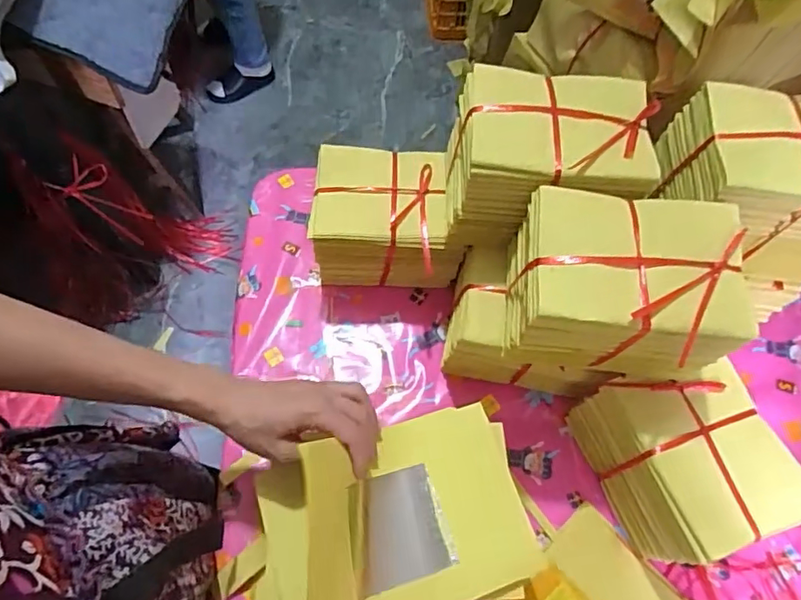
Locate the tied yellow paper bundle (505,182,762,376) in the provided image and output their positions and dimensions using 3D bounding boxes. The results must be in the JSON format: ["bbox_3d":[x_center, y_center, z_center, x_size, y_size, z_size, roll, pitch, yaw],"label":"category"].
[{"bbox_3d":[0.180,-0.006,0.458,0.166,0.123,0.124,7,66,1],"label":"tied yellow paper bundle"}]

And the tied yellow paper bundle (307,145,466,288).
[{"bbox_3d":[-0.015,-0.086,0.628,0.159,0.134,0.128,1,66,-2],"label":"tied yellow paper bundle"}]

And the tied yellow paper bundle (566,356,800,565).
[{"bbox_3d":[0.269,0.156,0.531,0.128,0.143,0.160,-17,68,-10],"label":"tied yellow paper bundle"}]

